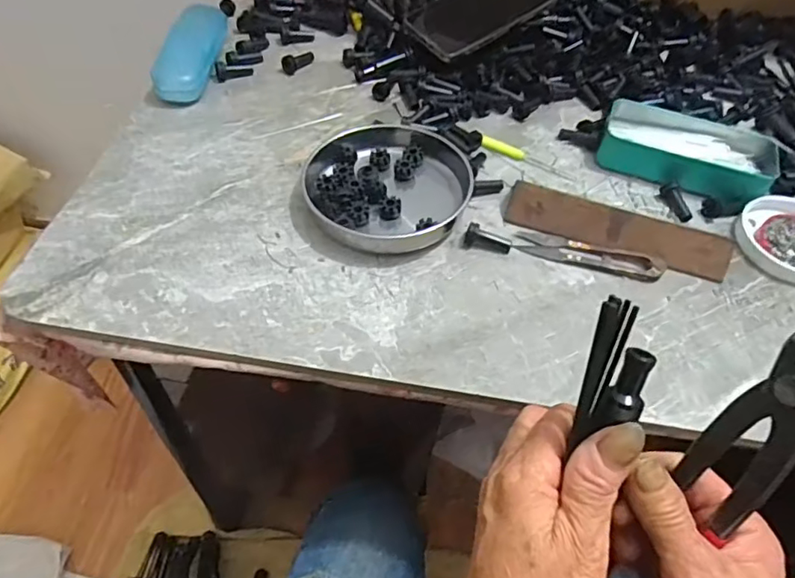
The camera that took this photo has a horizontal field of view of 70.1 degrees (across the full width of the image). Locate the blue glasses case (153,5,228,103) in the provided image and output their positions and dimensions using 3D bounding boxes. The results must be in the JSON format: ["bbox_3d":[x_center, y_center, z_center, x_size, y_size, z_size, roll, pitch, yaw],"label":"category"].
[{"bbox_3d":[-0.210,-0.249,0.592,0.047,0.043,0.156,5,52,0],"label":"blue glasses case"}]

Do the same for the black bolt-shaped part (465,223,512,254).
[{"bbox_3d":[0.074,-0.041,0.459,0.037,0.017,0.012,14,53,7],"label":"black bolt-shaped part"}]

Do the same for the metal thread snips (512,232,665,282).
[{"bbox_3d":[0.156,-0.026,0.462,0.115,0.007,0.025,13,51,10],"label":"metal thread snips"}]

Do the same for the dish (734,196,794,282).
[{"bbox_3d":[0.334,-0.042,0.477,0.088,0.013,0.085,2,52,-3],"label":"dish"}]

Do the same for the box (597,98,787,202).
[{"bbox_3d":[0.273,-0.129,0.521,0.163,0.031,0.085,15,51,12],"label":"box"}]

